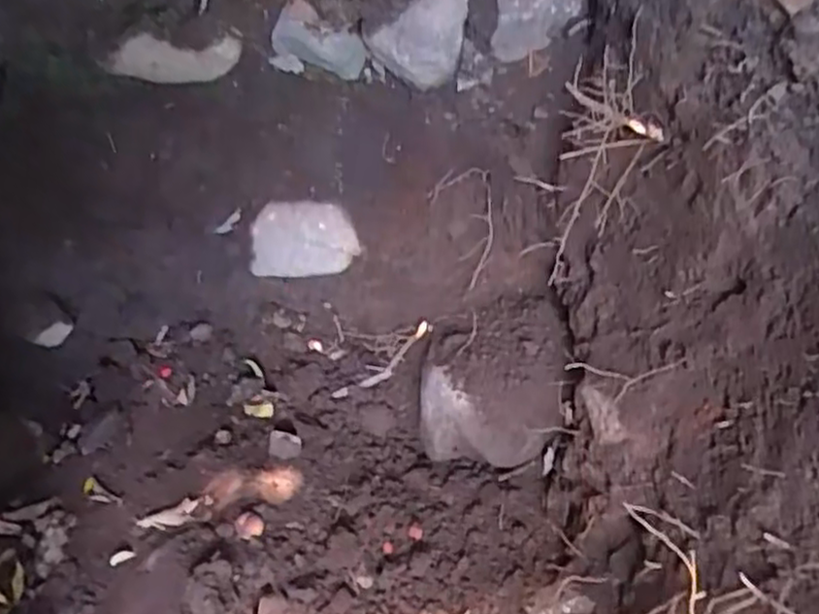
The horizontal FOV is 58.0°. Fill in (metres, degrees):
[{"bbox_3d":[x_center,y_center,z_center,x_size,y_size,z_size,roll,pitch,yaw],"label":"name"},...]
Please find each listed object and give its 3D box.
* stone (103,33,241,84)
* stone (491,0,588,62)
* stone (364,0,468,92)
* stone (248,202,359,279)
[{"bbox_3d":[-0.343,-0.360,1.086,0.188,0.081,0.042,-9,49,-24],"label":"stone"},{"bbox_3d":[0.184,-0.416,1.065,0.131,0.096,0.039,-24,54,-20],"label":"stone"},{"bbox_3d":[0.011,-0.378,1.057,0.134,0.142,0.068,0,50,-1],"label":"stone"},{"bbox_3d":[-0.199,-0.135,1.419,0.200,0.141,0.070,-4,20,4],"label":"stone"}]

